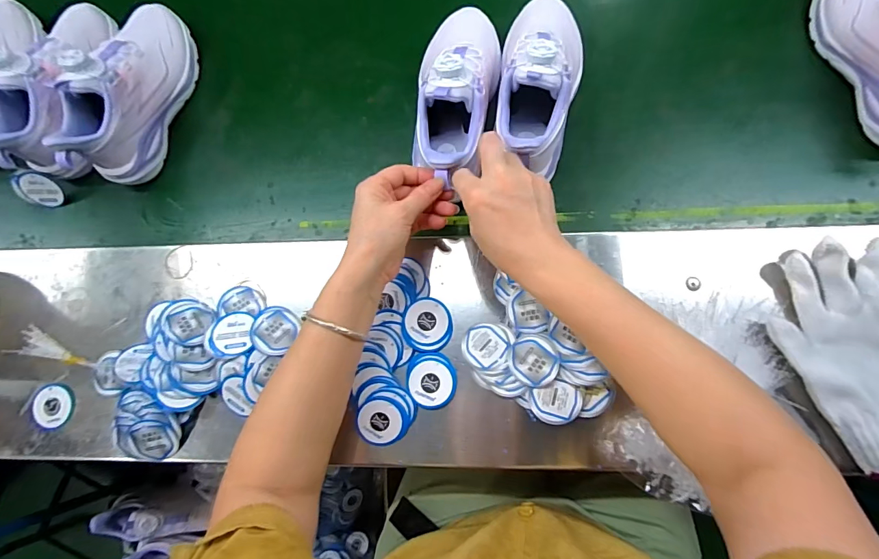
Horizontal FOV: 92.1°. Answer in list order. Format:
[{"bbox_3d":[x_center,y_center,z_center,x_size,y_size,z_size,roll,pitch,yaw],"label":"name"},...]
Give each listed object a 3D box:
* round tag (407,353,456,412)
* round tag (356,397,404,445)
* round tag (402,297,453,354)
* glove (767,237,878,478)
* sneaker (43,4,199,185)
[{"bbox_3d":[-0.008,0.103,0.429,0.049,0.004,0.054,3,82,5],"label":"round tag"},{"bbox_3d":[-0.060,0.142,0.425,0.044,0.006,0.047,-1,82,5],"label":"round tag"},{"bbox_3d":[-0.013,0.047,0.438,0.050,0.005,0.055,1,82,5],"label":"round tag"},{"bbox_3d":[0.383,0.068,0.385,0.131,0.038,0.208,-4,82,4],"label":"glove"},{"bbox_3d":[-0.363,-0.224,0.494,0.070,0.112,0.210,21,86,7],"label":"sneaker"}]

